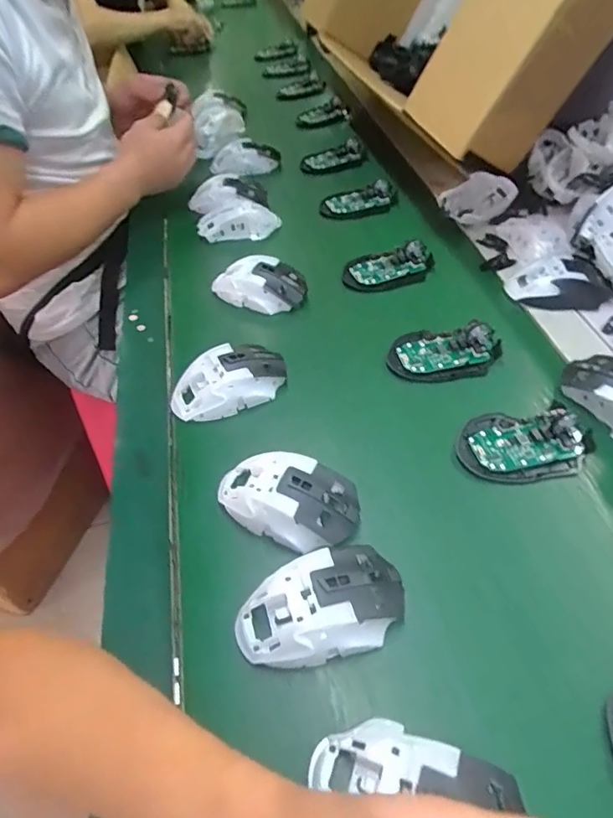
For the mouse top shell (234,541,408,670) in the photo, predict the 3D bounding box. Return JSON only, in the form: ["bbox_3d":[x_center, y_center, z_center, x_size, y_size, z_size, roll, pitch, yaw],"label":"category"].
[{"bbox_3d":[0.010,0.137,0.353,0.116,0.042,0.065,-18,48,-11],"label":"mouse top shell"}]

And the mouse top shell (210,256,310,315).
[{"bbox_3d":[-0.056,-0.147,0.614,0.115,0.042,0.060,9,49,14],"label":"mouse top shell"}]

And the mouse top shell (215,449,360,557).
[{"bbox_3d":[-0.016,0.071,0.412,0.113,0.038,0.063,18,52,21],"label":"mouse top shell"}]

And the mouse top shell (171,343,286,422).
[{"bbox_3d":[-0.077,-0.027,0.508,0.113,0.041,0.060,-18,48,-10],"label":"mouse top shell"}]

